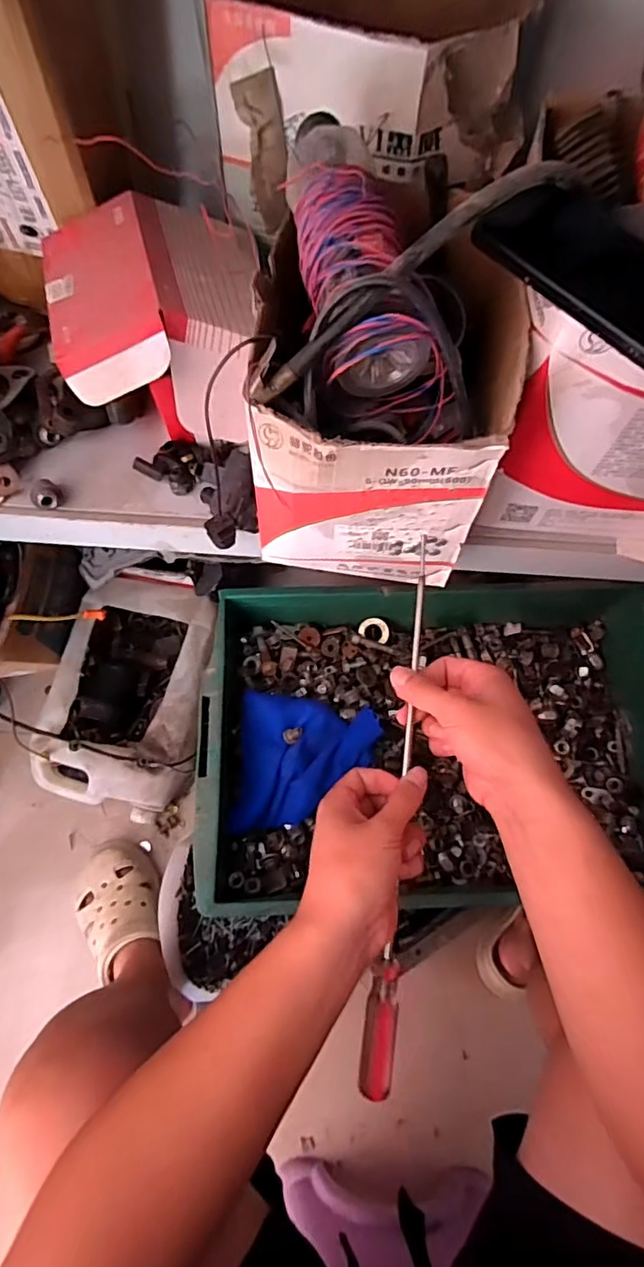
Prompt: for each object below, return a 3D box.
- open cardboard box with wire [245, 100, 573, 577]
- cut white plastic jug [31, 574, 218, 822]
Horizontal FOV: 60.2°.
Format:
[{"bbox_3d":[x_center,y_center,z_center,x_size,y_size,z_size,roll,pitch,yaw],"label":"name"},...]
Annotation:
[{"bbox_3d":[0.051,-0.200,0.453,0.187,0.239,0.222,6,68,1],"label":"open cardboard box with wire"},{"bbox_3d":[-0.310,0.095,0.878,0.235,0.134,0.337,11,68,3],"label":"cut white plastic jug"}]

